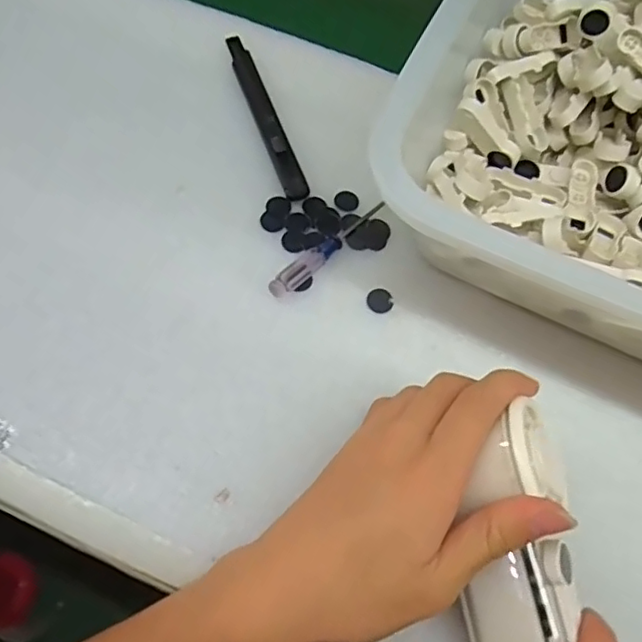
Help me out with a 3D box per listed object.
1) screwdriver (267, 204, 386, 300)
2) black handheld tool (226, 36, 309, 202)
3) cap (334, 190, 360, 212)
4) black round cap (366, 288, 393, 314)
[{"bbox_3d":[0.006,-0.044,0.346,0.011,0.011,0.090,42,70,15],"label":"screwdriver"},{"bbox_3d":[-0.038,-0.134,0.385,0.016,0.013,0.136,-17,67,-11],"label":"black handheld tool"},{"bbox_3d":[0.016,-0.074,0.367,0.015,0.004,0.016,1,65,-2],"label":"cap"},{"bbox_3d":[0.034,-0.012,0.339,0.015,0.004,0.014,1,65,-2],"label":"black round cap"}]

